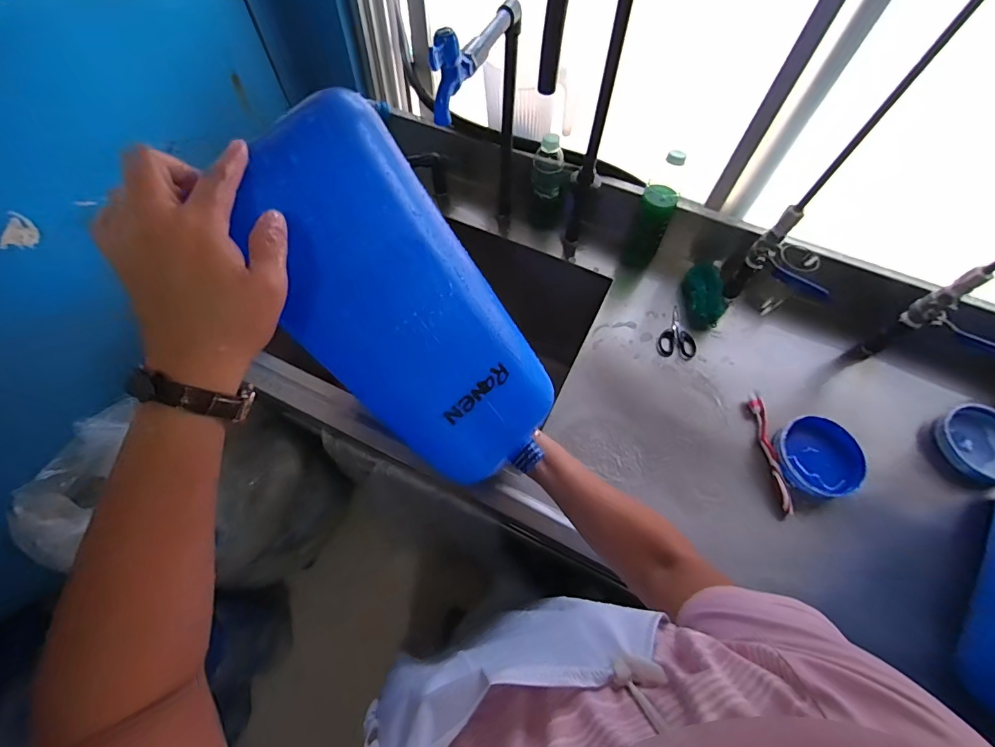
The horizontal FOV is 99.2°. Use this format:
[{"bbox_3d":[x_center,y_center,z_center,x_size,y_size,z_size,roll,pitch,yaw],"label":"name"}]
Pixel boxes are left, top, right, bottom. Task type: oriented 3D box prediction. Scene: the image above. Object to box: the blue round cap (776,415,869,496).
[{"bbox_3d":[0.490,0.127,0.642,0.118,0.029,0.117,1,61,-2],"label":"blue round cap"}]

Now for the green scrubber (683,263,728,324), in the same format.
[{"bbox_3d":[0.380,-0.142,0.777,0.064,0.035,0.127,0,61,-3],"label":"green scrubber"}]

